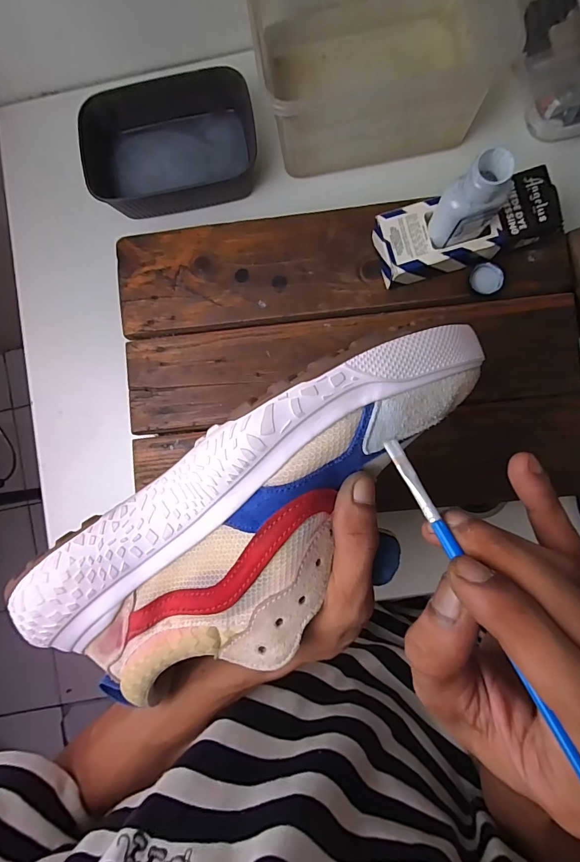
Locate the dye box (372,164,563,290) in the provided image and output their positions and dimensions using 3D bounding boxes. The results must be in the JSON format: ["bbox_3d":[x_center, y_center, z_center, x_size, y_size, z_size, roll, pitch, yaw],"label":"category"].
[{"bbox_3d":[0.146,-0.170,0.341,0.145,0.035,0.057,-16,87,5],"label":"dye box"}]

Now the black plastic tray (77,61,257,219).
[{"bbox_3d":[-0.120,-0.285,0.398,0.174,0.046,0.117,-16,87,5],"label":"black plastic tray"}]

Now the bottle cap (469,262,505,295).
[{"bbox_3d":[0.174,-0.134,0.351,0.028,0.010,0.025,39,93,5],"label":"bottle cap"}]

